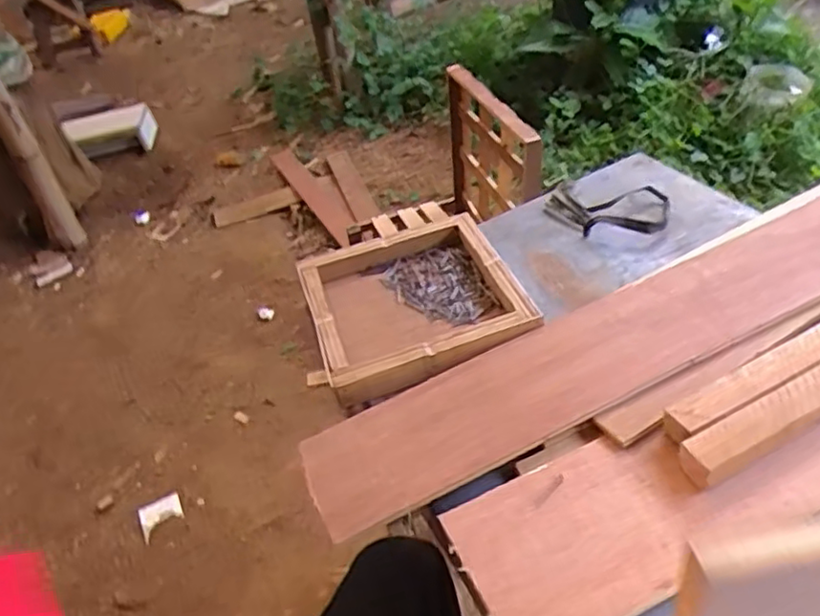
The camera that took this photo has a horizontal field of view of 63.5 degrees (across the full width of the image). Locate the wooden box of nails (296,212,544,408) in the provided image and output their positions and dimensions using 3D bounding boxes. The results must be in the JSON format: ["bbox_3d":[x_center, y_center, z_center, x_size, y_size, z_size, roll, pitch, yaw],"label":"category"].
[{"bbox_3d":[-0.001,-0.011,0.768,0.232,0.045,0.248,-20,44,-5],"label":"wooden box of nails"}]

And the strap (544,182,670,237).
[{"bbox_3d":[0.252,-0.126,0.859,0.159,0.025,0.117,17,52,30],"label":"strap"}]

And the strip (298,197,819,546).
[{"bbox_3d":[0.226,0.023,0.650,0.686,0.012,0.132,-24,36,-11],"label":"strip"}]

